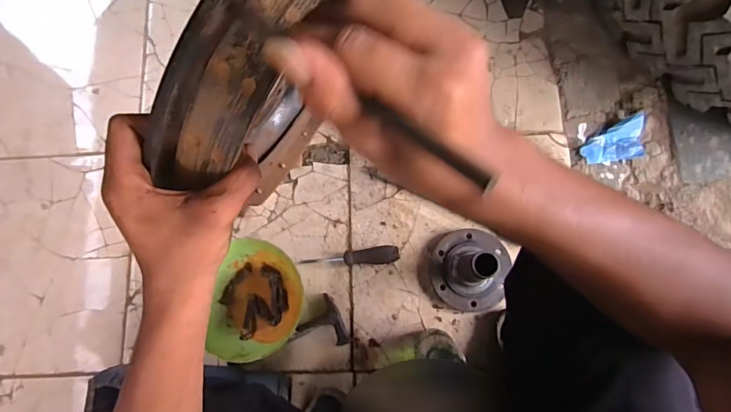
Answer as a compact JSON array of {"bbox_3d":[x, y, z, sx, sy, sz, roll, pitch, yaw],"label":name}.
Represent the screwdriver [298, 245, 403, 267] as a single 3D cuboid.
[{"bbox_3d":[-0.031,0.091,0.763,0.178,0.029,0.030,-5,79,8],"label":"screwdriver"}]

